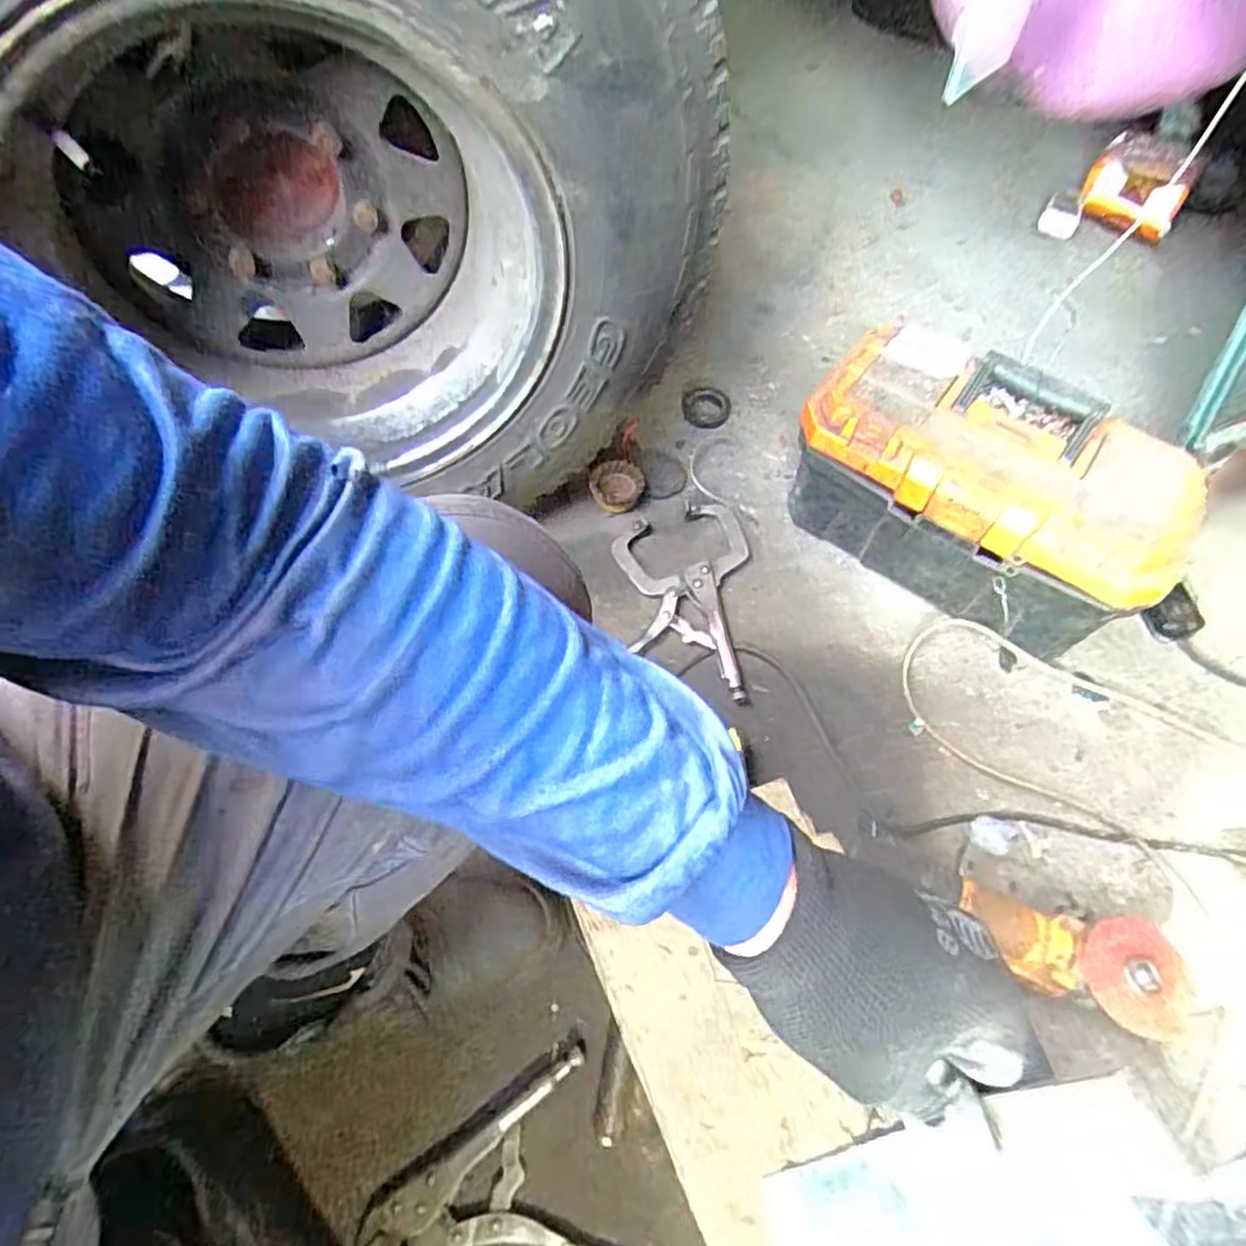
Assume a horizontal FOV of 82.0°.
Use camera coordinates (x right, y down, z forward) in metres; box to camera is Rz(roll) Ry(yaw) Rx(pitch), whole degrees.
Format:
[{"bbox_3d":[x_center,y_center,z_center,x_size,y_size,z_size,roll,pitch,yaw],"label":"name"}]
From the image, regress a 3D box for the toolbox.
[{"bbox_3d":[0.382,-0.135,0.805,0.373,0.210,0.186,31,64,15],"label":"toolbox"}]

